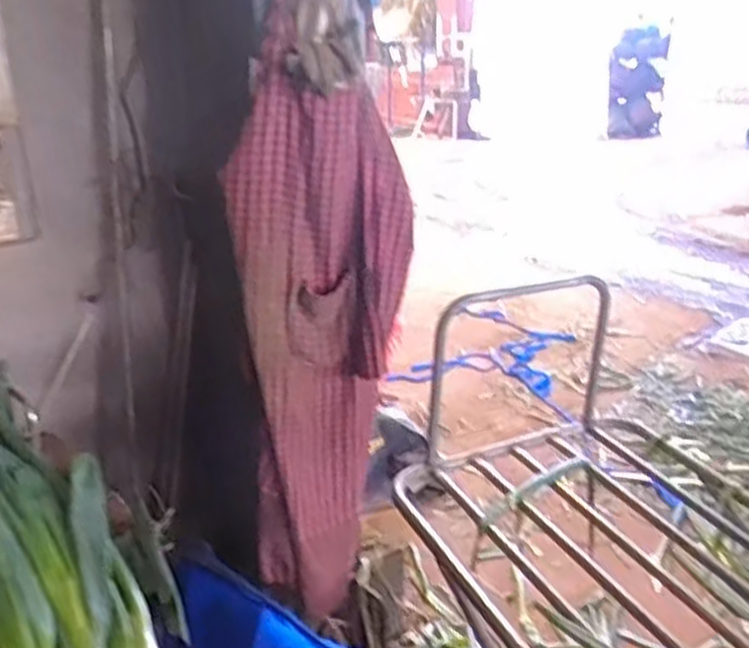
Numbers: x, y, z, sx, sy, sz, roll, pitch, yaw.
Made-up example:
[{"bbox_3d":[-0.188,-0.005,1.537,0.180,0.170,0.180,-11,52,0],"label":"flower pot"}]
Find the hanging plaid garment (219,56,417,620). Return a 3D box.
[{"bbox_3d":[-0.099,0.050,1.498,0.258,0.976,0.290,7,20,18],"label":"hanging plaid garment"}]

